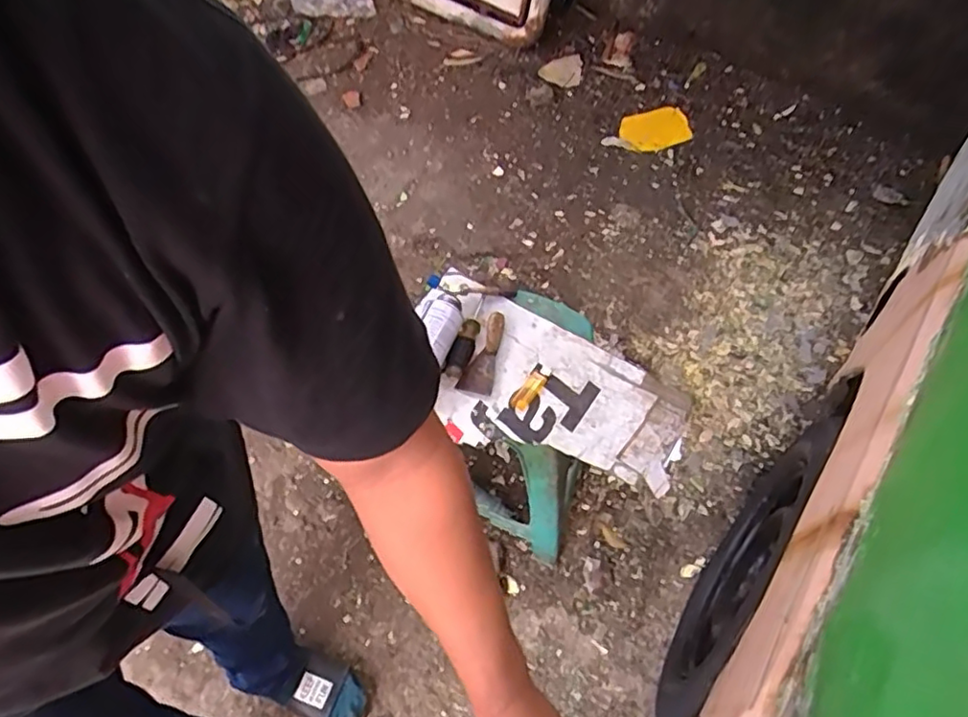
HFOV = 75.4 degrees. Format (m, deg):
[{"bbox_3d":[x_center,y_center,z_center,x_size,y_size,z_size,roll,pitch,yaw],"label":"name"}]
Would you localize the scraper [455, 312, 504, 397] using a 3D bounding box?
[{"bbox_3d":[-0.002,-0.009,0.976,0.052,0.016,0.151,12,58,4],"label":"scraper"}]

